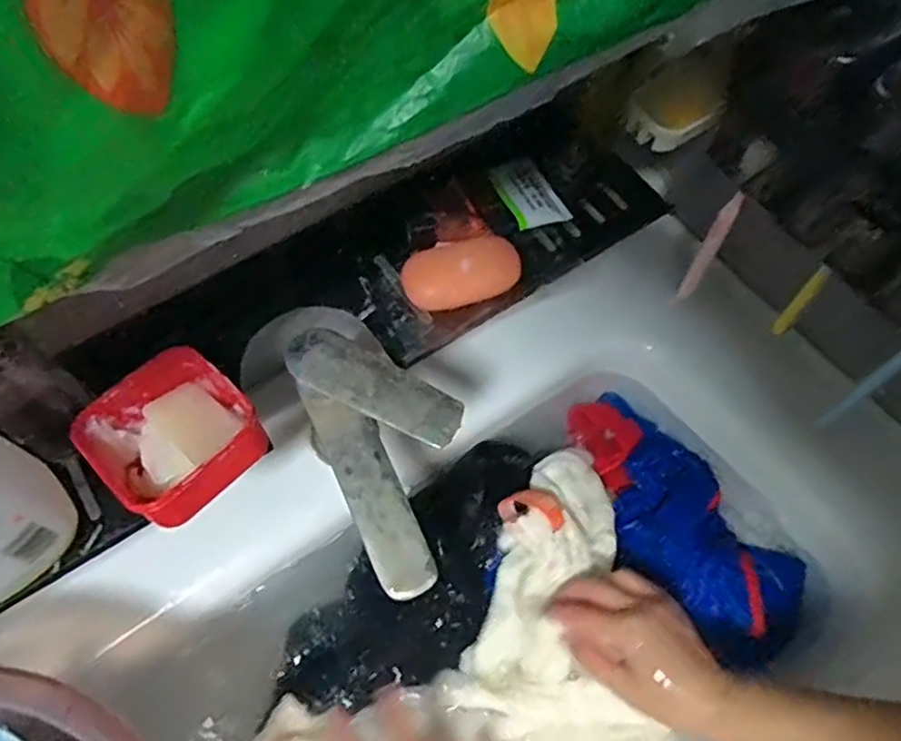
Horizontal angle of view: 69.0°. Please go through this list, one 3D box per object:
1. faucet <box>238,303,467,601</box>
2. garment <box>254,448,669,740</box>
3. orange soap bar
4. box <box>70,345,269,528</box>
[{"bbox_3d":[-0.053,0.037,0.423,0.099,0.065,0.190,-35,68,-18],"label":"faucet"},{"bbox_3d":[0.043,0.246,0.504,0.367,0.048,0.216,-39,67,-18],"label":"garment"},{"bbox_3d":[0.008,-0.069,0.473,0.084,0.023,0.046,-13,63,-9],"label":"orange soap bar"},{"bbox_3d":[-0.168,0.040,0.400,0.089,0.039,0.086,-39,70,-20],"label":"box"}]

